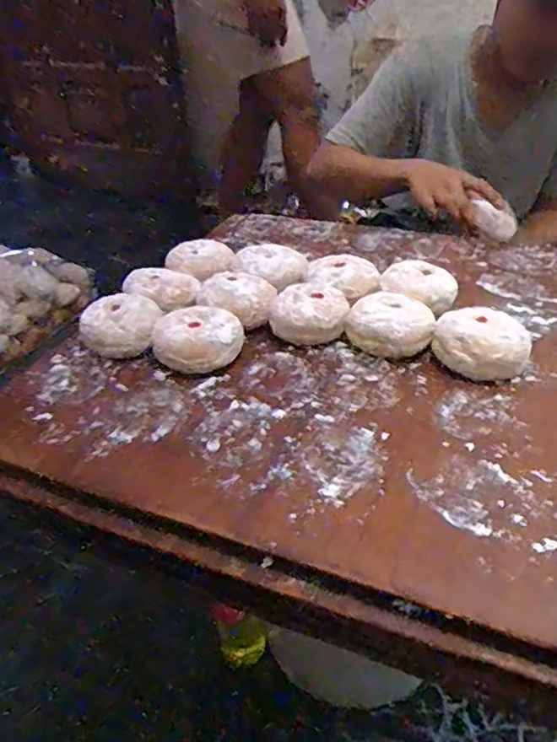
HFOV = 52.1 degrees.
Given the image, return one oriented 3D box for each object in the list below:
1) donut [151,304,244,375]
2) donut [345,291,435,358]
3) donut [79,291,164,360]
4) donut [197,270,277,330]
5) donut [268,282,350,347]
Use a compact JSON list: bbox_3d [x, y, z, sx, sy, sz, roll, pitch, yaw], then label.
[{"bbox_3d":[-0.080,-0.032,0.566,0.084,0.041,0.087,-2,36,2],"label":"donut"},{"bbox_3d":[0.112,-0.044,0.570,0.081,0.039,0.085,6,37,12],"label":"donut"},{"bbox_3d":[-0.163,-0.047,0.592,0.084,0.044,0.075,-12,37,-12],"label":"donut"},{"bbox_3d":[-0.043,-0.081,0.618,0.079,0.036,0.081,-2,36,2],"label":"donut"},{"bbox_3d":[0.032,-0.060,0.593,0.080,0.041,0.074,1,37,6],"label":"donut"}]

